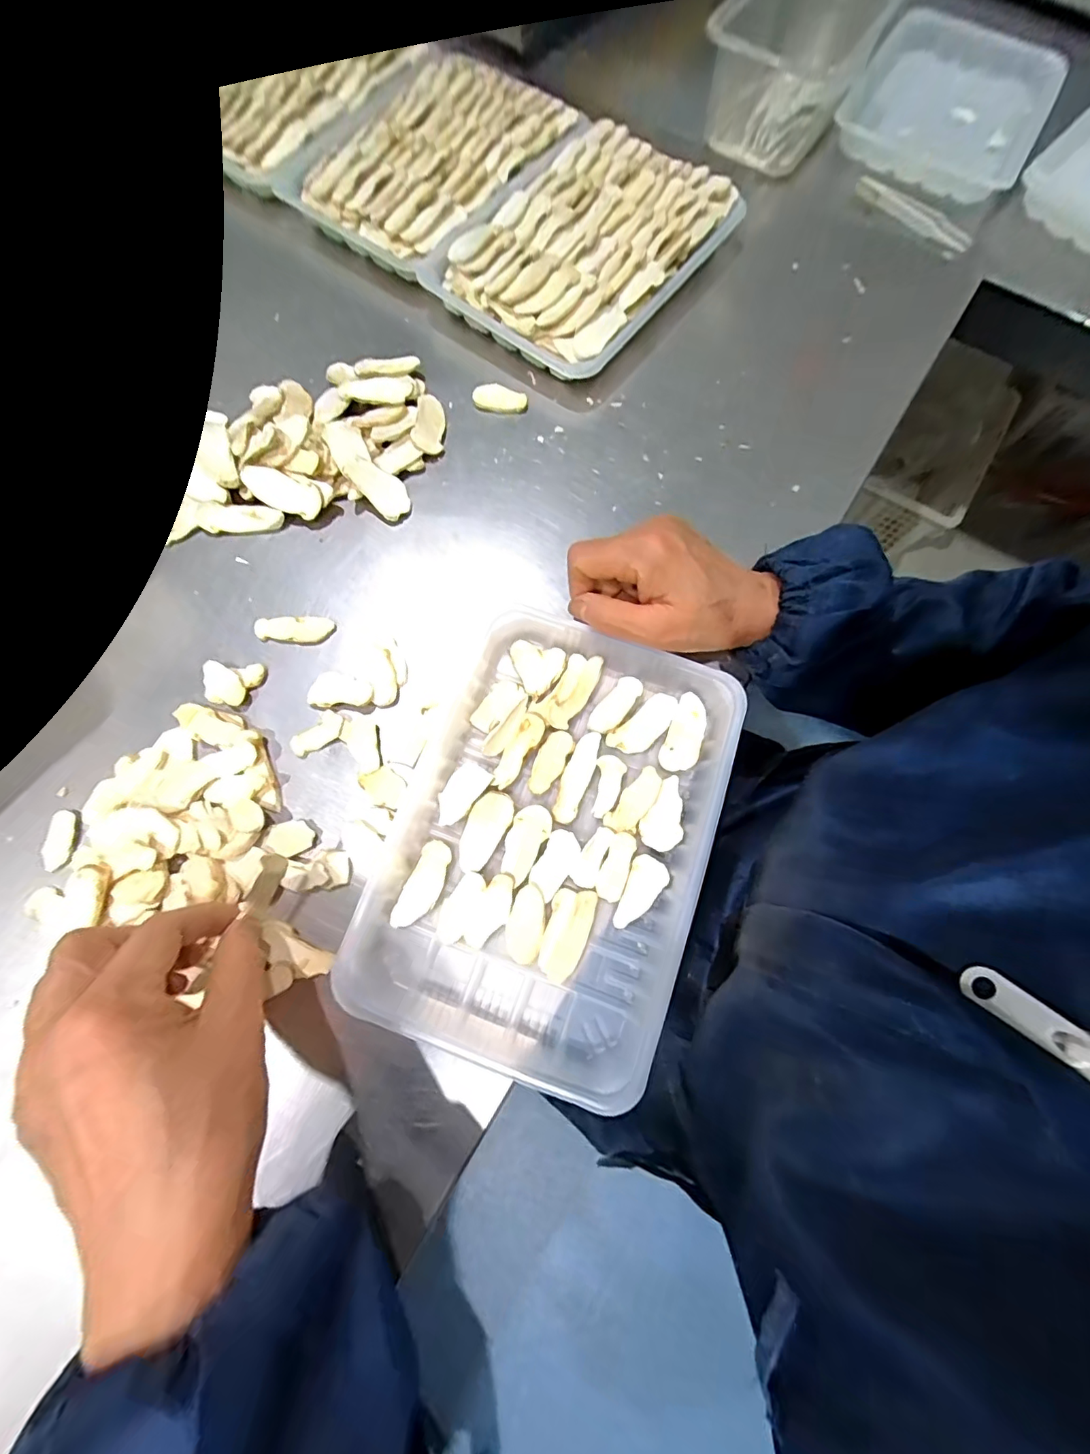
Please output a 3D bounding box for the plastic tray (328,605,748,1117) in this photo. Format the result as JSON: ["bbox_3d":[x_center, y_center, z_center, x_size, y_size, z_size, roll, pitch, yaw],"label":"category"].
[{"bbox_3d":[0.005,0.056,0.276,0.165,0.024,0.231,19,75,4],"label":"plastic tray"}]

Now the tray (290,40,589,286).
[{"bbox_3d":[-0.090,-0.467,0.412,0.145,0.040,0.218,38,77,9],"label":"tray"}]

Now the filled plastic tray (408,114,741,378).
[{"bbox_3d":[0.030,-0.373,0.388,0.164,0.039,0.221,36,77,9],"label":"filled plastic tray"}]

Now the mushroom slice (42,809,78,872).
[{"bbox_3d":[-0.274,0.063,0.279,0.015,0.004,0.033,-1,74,-1],"label":"mushroom slice"}]

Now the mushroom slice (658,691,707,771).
[{"bbox_3d":[0.085,0.003,0.296,0.021,0.004,0.048,20,75,4],"label":"mushroom slice"}]

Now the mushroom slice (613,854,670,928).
[{"bbox_3d":[0.054,0.092,0.271,0.021,0.004,0.040,21,75,5],"label":"mushroom slice"}]

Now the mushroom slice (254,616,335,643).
[{"bbox_3d":[-0.160,-0.063,0.315,0.048,0.004,0.016,0,74,-1],"label":"mushroom slice"}]

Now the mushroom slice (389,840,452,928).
[{"bbox_3d":[-0.066,0.087,0.270,0.019,0.004,0.048,24,75,5],"label":"mushroom slice"}]

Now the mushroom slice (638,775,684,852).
[{"bbox_3d":[0.071,0.050,0.284,0.023,0.004,0.042,31,76,7],"label":"mushroom slice"}]

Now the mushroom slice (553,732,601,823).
[{"bbox_3d":[0.019,0.028,0.286,0.015,0.004,0.055,22,75,5],"label":"mushroom slice"}]

